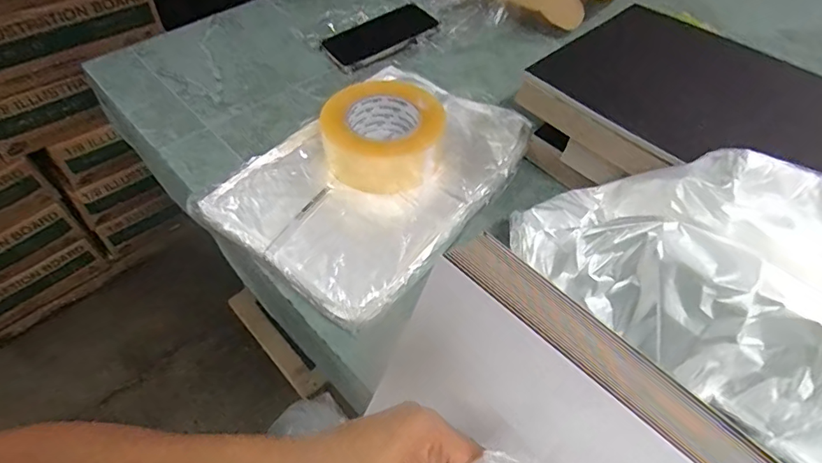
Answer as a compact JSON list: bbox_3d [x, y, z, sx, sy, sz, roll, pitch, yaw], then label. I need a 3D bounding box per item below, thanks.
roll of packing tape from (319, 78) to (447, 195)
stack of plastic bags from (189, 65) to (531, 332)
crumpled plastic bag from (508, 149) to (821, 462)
[{"bbox_3d":[-0.032,-0.109,0.531,0.120,0.060,0.125,2,50,-3],"label":"roll of packing tape"},{"bbox_3d":[-0.035,-0.065,0.529,0.224,0.034,0.309,32,55,20],"label":"stack of plastic bags"},{"bbox_3d":[0.246,0.050,0.379,0.143,0.145,0.328,-31,60,-26],"label":"crumpled plastic bag"}]

